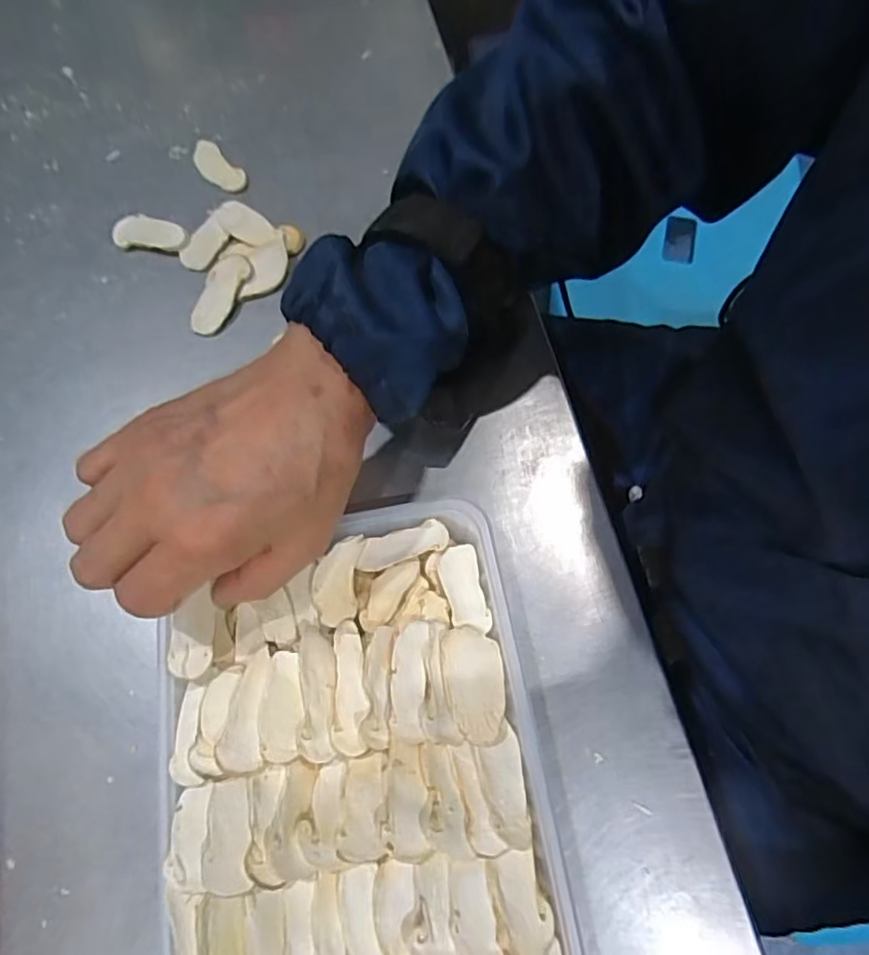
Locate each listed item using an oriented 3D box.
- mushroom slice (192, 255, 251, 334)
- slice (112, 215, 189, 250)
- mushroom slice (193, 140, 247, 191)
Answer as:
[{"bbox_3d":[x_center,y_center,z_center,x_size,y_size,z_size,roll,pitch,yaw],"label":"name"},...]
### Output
[{"bbox_3d":[-0.129,-0.111,0.367,0.024,0.008,0.054,21,72,9],"label":"mushroom slice"},{"bbox_3d":[-0.179,-0.155,0.384,0.049,0.006,0.021,5,70,4],"label":"slice"},{"bbox_3d":[-0.145,-0.207,0.402,0.021,0.004,0.050,-41,74,-12],"label":"mushroom slice"}]

